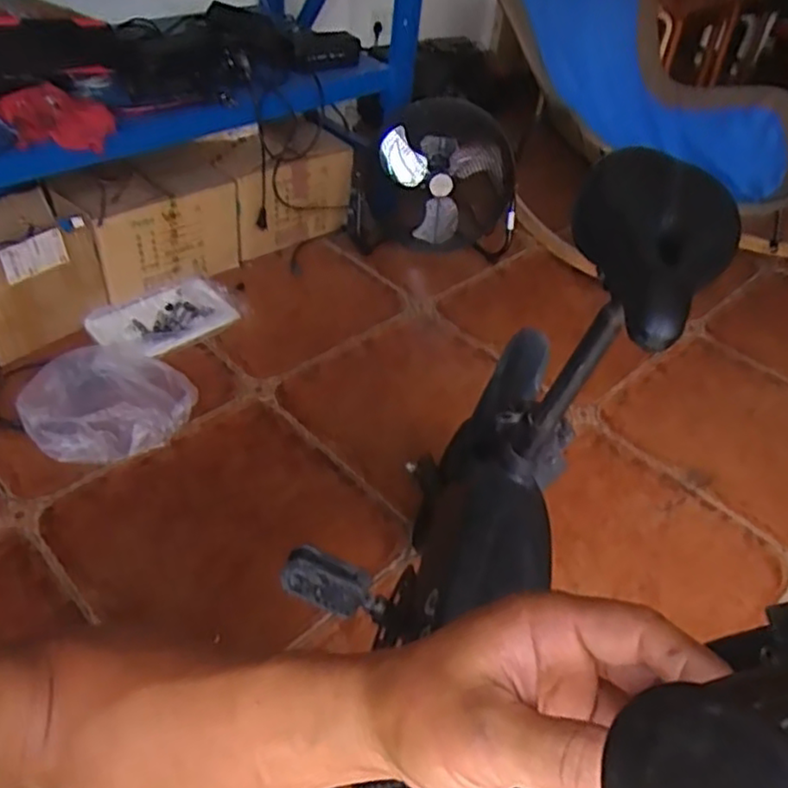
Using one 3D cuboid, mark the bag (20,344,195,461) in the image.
[{"bbox_3d":[-0.541,0.014,1.288,0.292,0.077,0.239,-22,51,-27],"label":"bag"}]

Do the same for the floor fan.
[{"bbox_3d":[0.111,-0.568,1.789,0.424,0.338,0.207,3,44,-4],"label":"floor fan"}]

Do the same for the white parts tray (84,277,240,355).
[{"bbox_3d":[-0.510,-0.166,1.505,0.293,0.048,0.163,-28,54,-31],"label":"white parts tray"}]

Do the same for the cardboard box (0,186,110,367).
[{"bbox_3d":[-0.754,-0.252,1.377,0.183,0.218,0.263,34,50,25],"label":"cardboard box"}]

